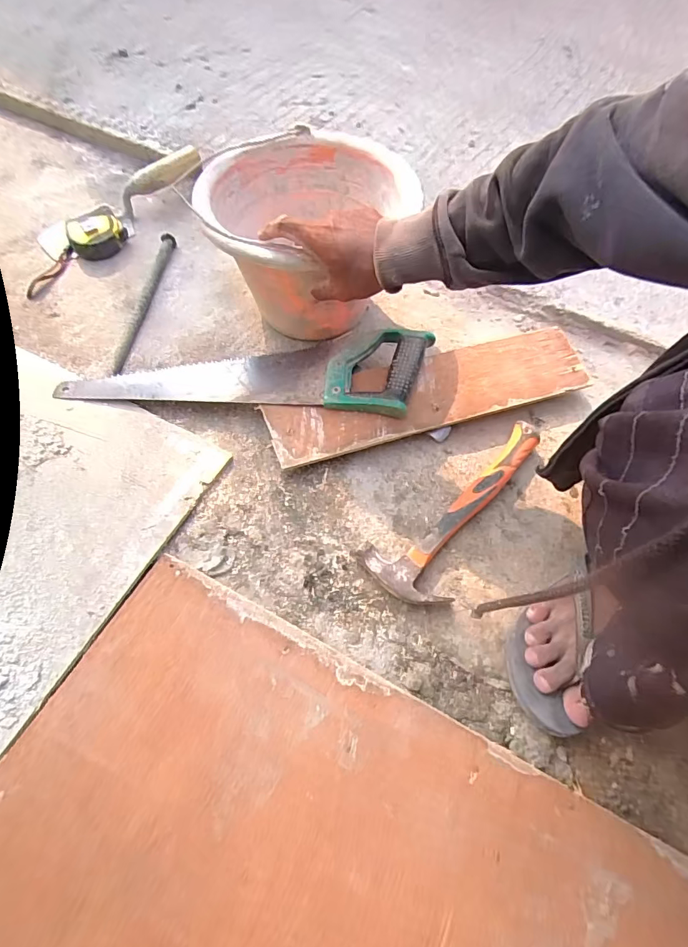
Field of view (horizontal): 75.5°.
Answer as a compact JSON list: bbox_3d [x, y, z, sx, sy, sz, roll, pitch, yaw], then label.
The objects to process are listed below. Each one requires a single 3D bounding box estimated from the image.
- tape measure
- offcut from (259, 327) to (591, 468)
[{"bbox_3d":[-0.405,-0.327,0.660,0.064,0.042,0.175,41,81,17],"label":"tape measure"},{"bbox_3d":[0.104,-0.100,0.545,0.395,0.010,0.096,-16,71,-9],"label":"offcut"}]

